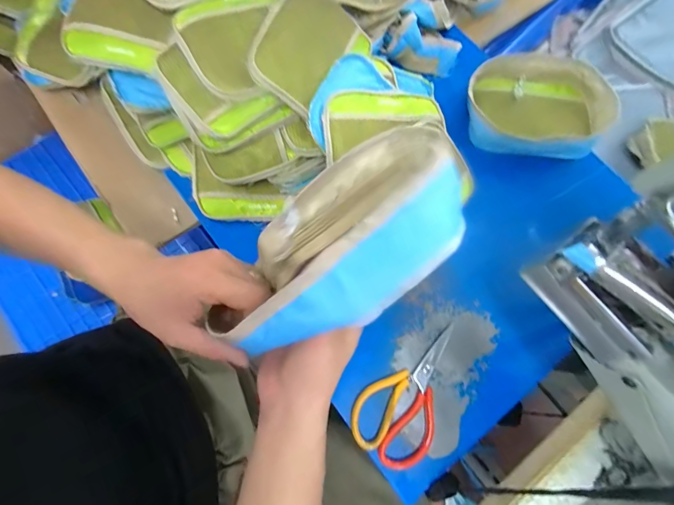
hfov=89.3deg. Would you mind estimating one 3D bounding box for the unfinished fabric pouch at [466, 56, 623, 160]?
[{"bbox_3d":[0.322,-0.228,0.539,0.214,0.056,0.147,8,75,1],"label":"unfinished fabric pouch"}]

